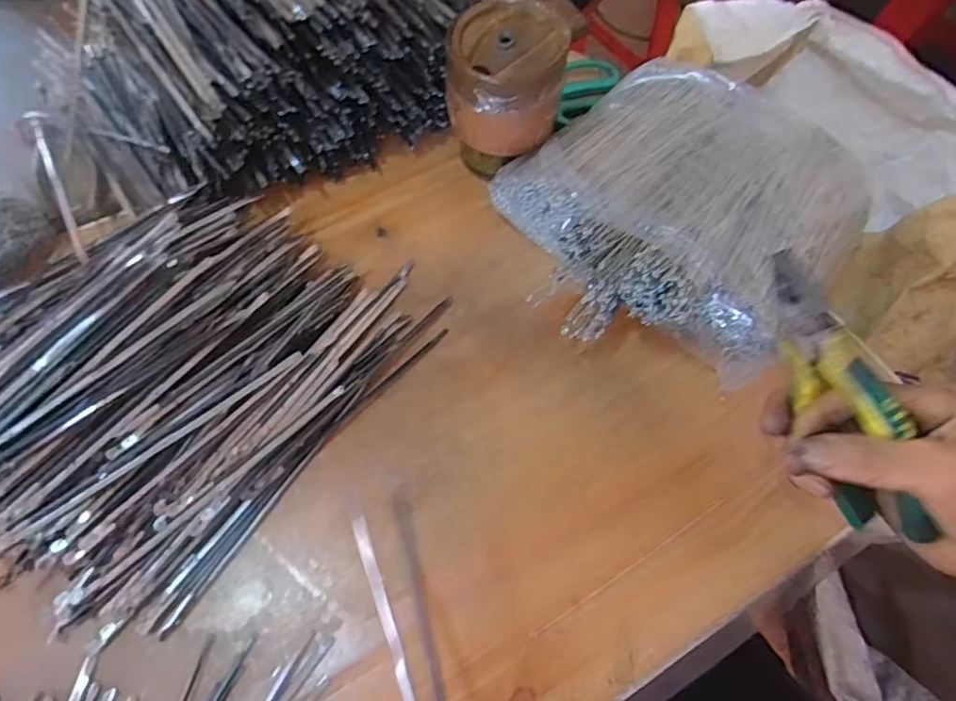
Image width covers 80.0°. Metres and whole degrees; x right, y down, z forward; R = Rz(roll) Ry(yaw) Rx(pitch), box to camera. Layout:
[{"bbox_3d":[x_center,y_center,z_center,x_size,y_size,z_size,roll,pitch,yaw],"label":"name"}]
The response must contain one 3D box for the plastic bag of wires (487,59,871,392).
[{"bbox_3d":[0.142,-0.097,0.411,0.216,0.076,0.234,43,70,15],"label":"plastic bag of wires"}]

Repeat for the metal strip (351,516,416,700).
[{"bbox_3d":[-0.034,0.140,0.254,0.007,0.005,0.137,-20,59,-12],"label":"metal strip"}]

